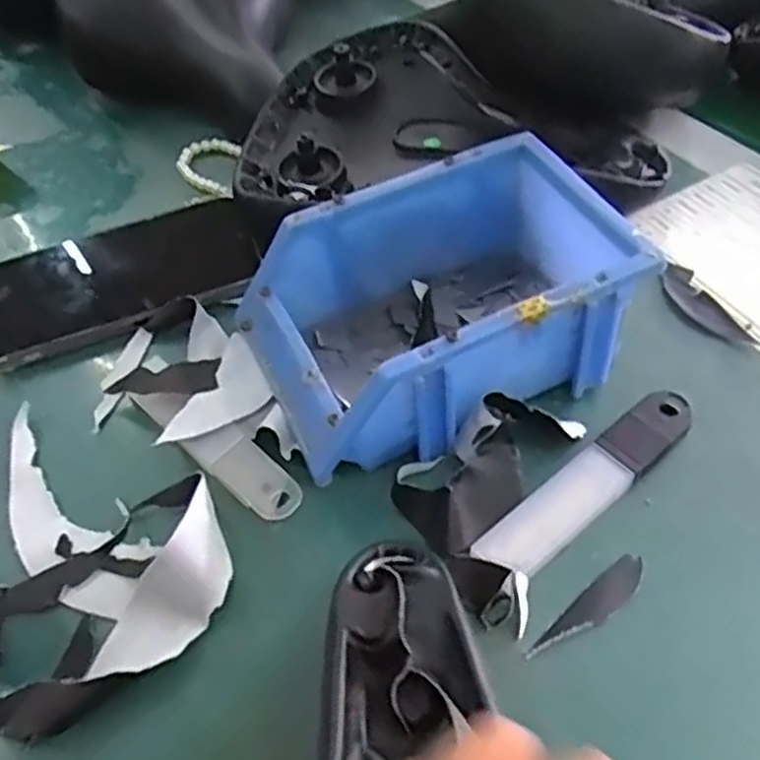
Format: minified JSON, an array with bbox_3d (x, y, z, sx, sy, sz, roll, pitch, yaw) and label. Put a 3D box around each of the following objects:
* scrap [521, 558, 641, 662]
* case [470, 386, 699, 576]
[{"bbox_3d":[0.087,0.096,0.321,0.063,0.004,0.015,-34,56,-20],"label":"scrap"},{"bbox_3d":[0.096,0.047,0.353,0.125,0.010,0.026,-35,56,-21],"label":"case"}]

